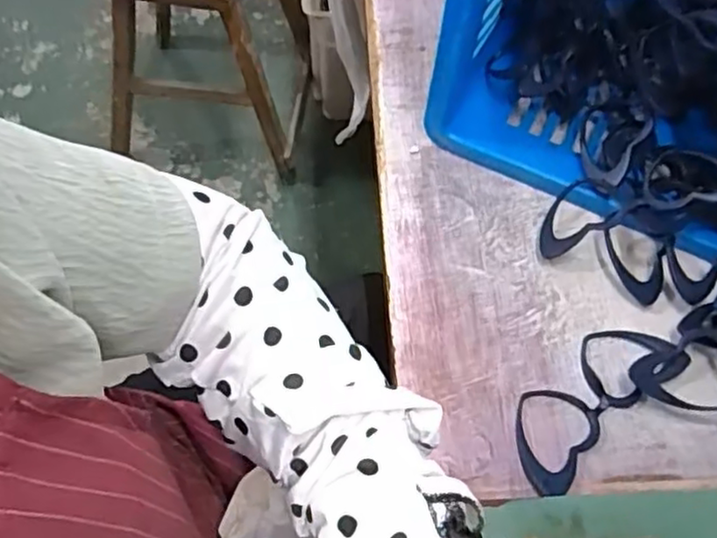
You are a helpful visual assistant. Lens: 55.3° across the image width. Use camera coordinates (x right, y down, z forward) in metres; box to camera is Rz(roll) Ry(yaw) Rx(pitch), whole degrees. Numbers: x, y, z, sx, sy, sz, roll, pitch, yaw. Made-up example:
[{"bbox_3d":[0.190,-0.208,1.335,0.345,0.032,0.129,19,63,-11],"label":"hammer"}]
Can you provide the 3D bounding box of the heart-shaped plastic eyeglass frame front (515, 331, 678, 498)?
[{"bbox_3d":[0.158,0.088,0.478,0.148,0.012,0.057,-40,71,-21],"label":"heart-shaped plastic eyeglass frame front"}]

